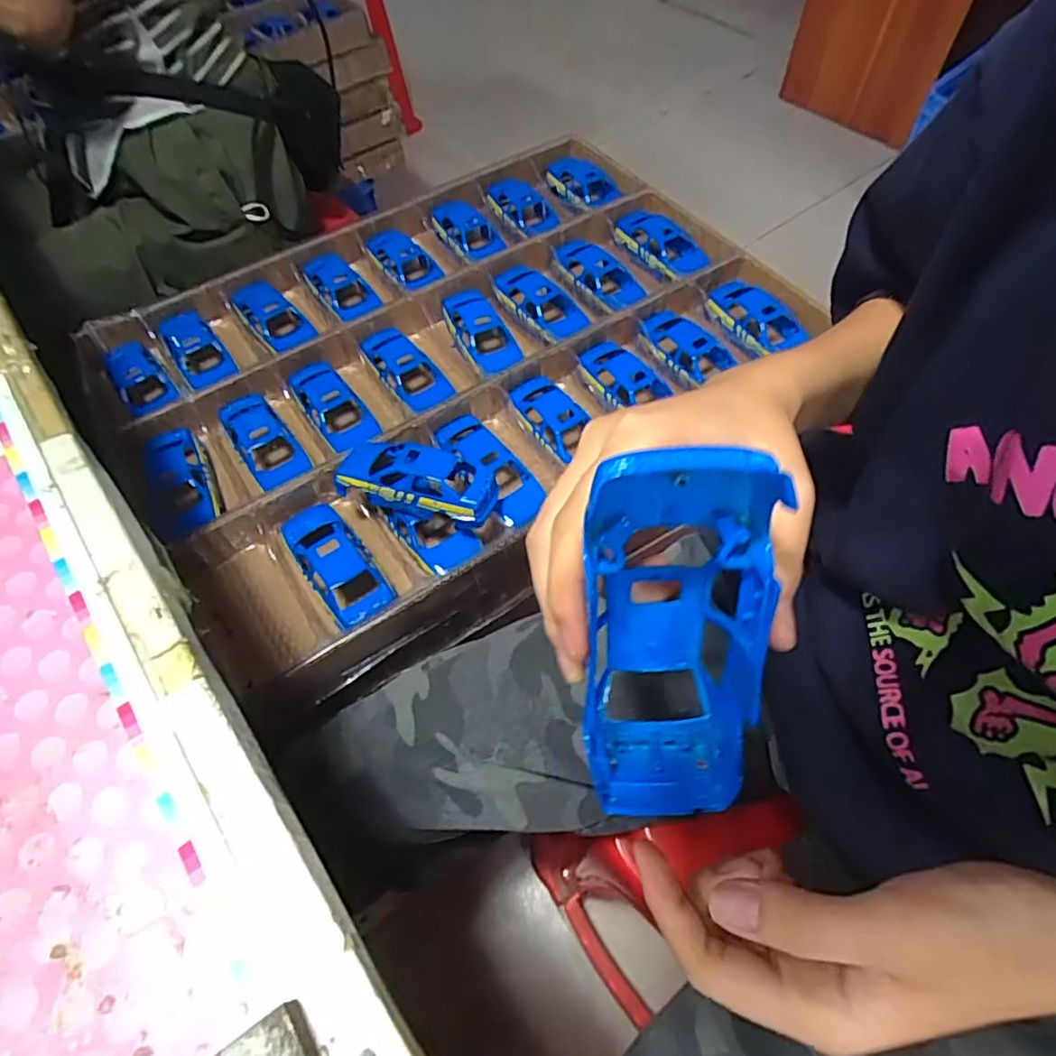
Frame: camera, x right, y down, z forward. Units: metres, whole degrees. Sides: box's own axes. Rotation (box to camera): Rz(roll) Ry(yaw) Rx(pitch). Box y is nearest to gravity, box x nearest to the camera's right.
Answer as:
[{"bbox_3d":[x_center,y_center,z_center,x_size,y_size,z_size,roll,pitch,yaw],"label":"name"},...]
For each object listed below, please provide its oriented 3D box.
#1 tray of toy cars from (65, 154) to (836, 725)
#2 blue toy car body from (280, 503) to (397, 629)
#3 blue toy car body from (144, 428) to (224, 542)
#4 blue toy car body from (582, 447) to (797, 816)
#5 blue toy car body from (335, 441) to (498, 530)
[{"bbox_3d":[-0.070,-0.166,0.626,0.620,0.080,0.455,-30,62,-16],"label":"tray of toy cars"},{"bbox_3d":[-0.154,0.028,0.497,0.049,0.034,0.121,-33,63,-17],"label":"blue toy car body"},{"bbox_3d":[-0.309,-0.045,0.554,0.052,0.035,0.103,-22,61,-11],"label":"blue toy car body"},{"bbox_3d":[0.047,0.033,0.201,0.054,0.126,0.041,-5,29,-3],"label":"blue toy car body"},{"bbox_3d":[-0.090,-0.041,0.500,0.133,0.041,0.060,16,60,11],"label":"blue toy car body"}]

